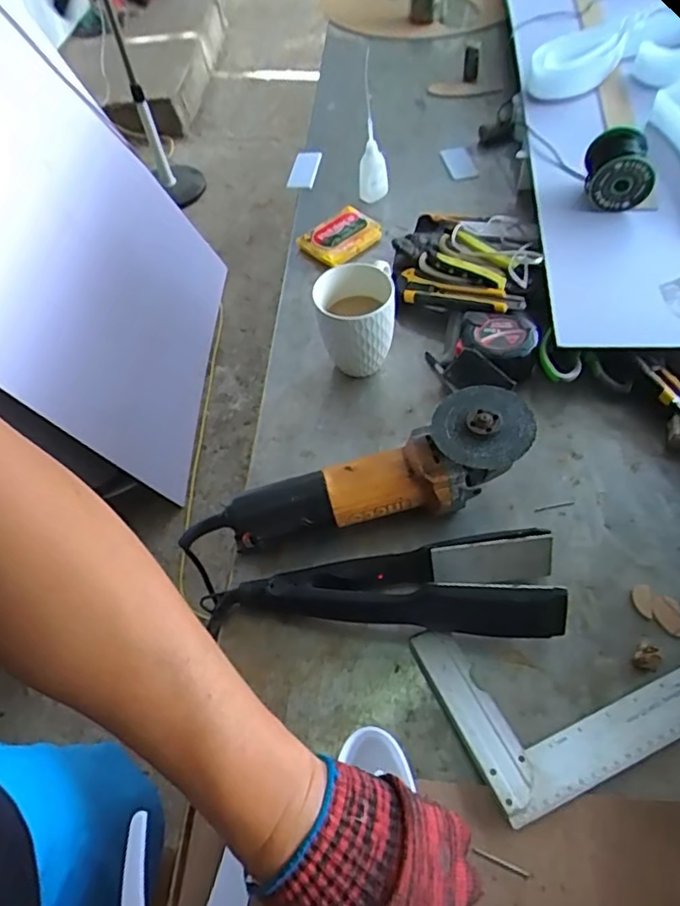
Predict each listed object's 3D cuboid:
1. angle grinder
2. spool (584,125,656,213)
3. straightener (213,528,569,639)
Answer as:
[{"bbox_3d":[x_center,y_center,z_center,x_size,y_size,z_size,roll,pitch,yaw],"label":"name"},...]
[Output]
[{"bbox_3d":[0.021,0.027,0.551,0.306,0.092,0.083,-16,55,-2],"label":"angle grinder"},{"bbox_3d":[0.337,-0.343,0.727,0.069,0.074,0.063,0,56,9],"label":"spool"},{"bbox_3d":[0.046,0.116,0.504,0.263,0.065,0.079,-3,53,4],"label":"straightener"}]

